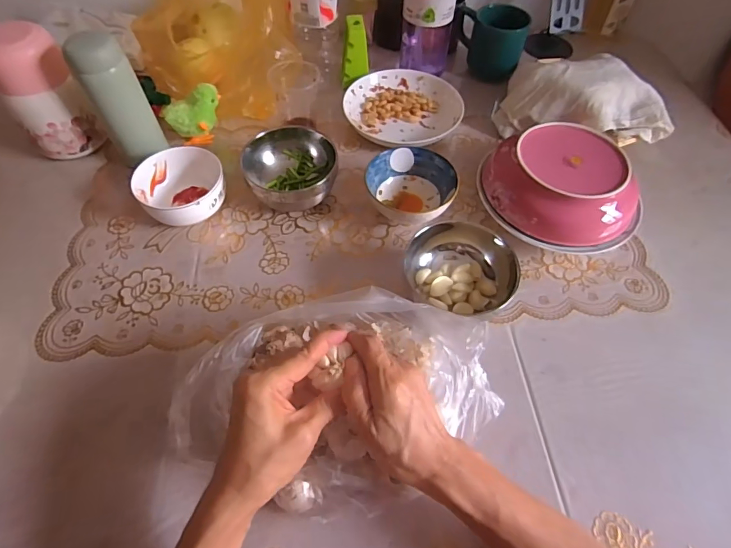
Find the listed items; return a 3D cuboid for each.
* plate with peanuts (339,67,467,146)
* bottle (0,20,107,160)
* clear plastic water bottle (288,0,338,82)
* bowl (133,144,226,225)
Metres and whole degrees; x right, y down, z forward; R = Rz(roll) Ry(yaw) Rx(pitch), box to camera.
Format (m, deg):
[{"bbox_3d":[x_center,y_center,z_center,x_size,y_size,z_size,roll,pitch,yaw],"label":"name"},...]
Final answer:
[{"bbox_3d":[0.057,-0.255,0.657,0.171,0.041,0.149,-3,55,-2],"label":"plate with peanuts"},{"bbox_3d":[-0.411,-0.222,0.551,0.086,0.165,0.064,-31,61,-21],"label":"bottle"},{"bbox_3d":[-0.074,-0.382,0.606,0.067,0.187,0.066,-5,57,-4],"label":"clear plastic water bottle"},{"bbox_3d":[-0.230,-0.105,0.537,0.103,0.053,0.112,-26,59,-18],"label":"bowl"}]

